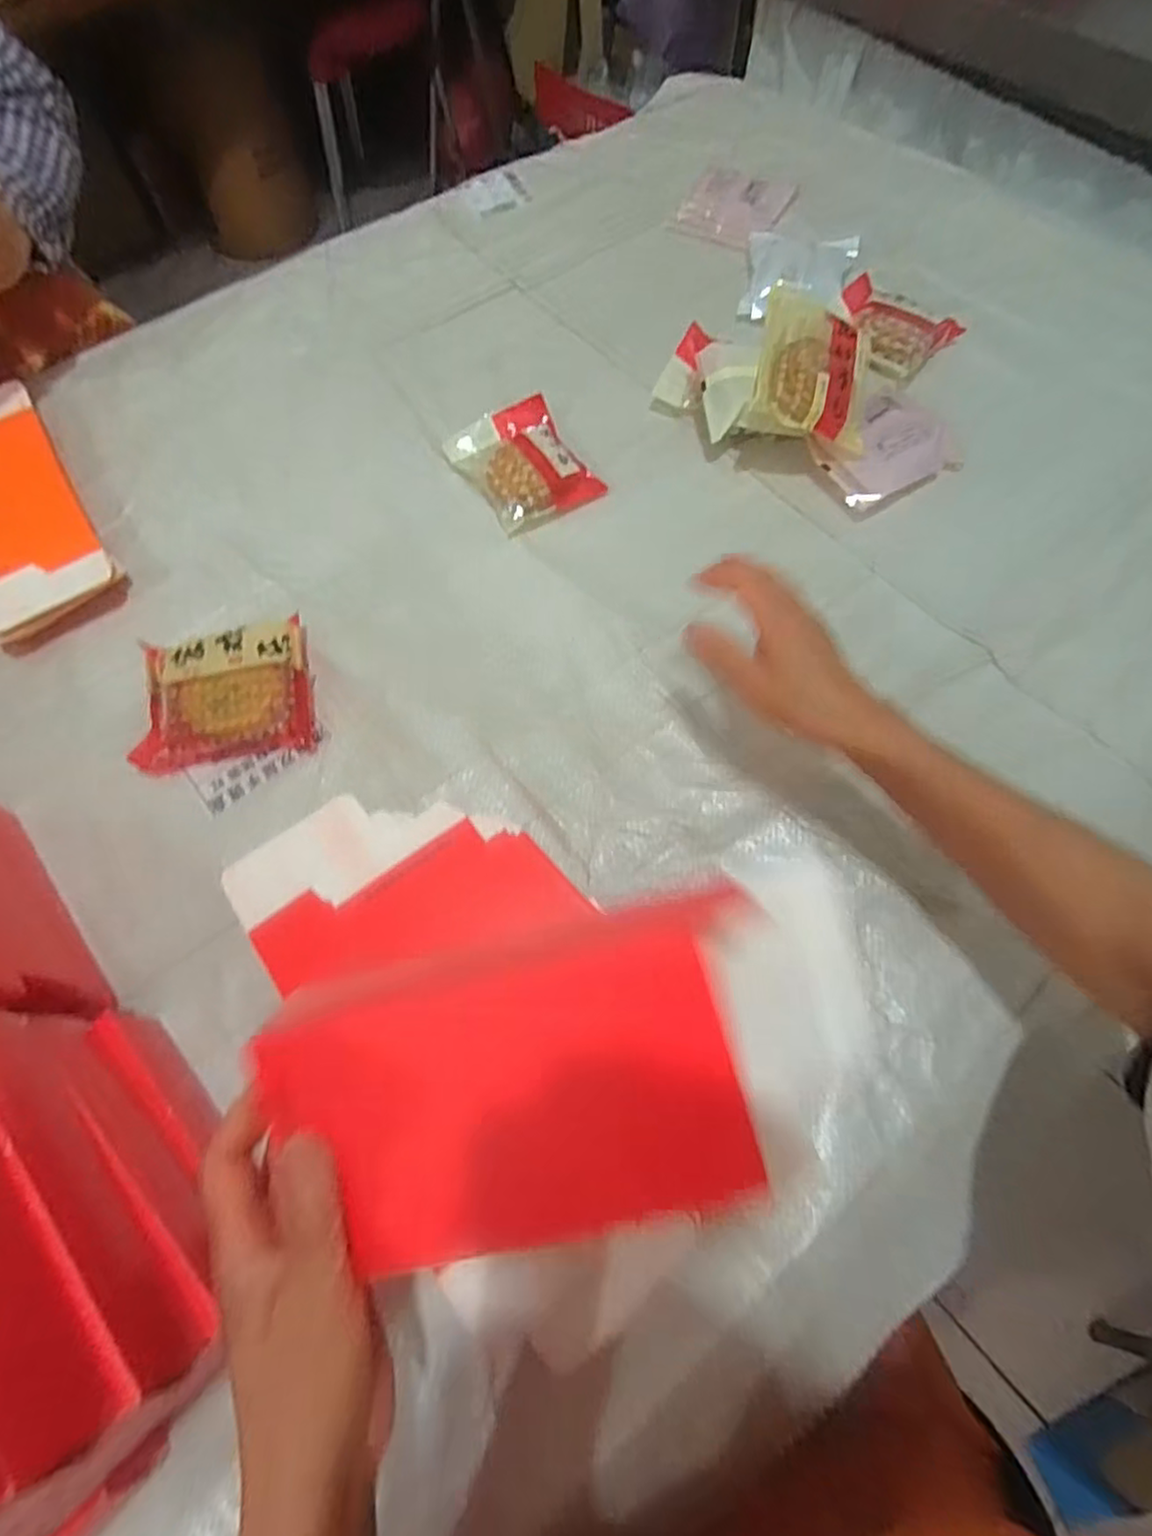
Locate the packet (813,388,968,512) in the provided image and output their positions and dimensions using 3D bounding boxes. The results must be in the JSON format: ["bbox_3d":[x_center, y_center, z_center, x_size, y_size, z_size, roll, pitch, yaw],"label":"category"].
[{"bbox_3d":[0.267,-0.277,0.581,0.125,0.032,0.082,-29,67,-12],"label":"packet"}]

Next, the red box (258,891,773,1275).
[{"bbox_3d":[-0.019,0.112,0.249,0.171,0.039,0.098,-13,80,3],"label":"red box"}]

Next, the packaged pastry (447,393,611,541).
[{"bbox_3d":[-0.048,-0.271,0.593,0.095,0.021,0.129,-31,68,-12],"label":"packaged pastry"}]

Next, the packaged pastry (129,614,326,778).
[{"bbox_3d":[-0.256,-0.052,0.493,0.118,0.035,0.095,-11,65,-4],"label":"packaged pastry"}]

